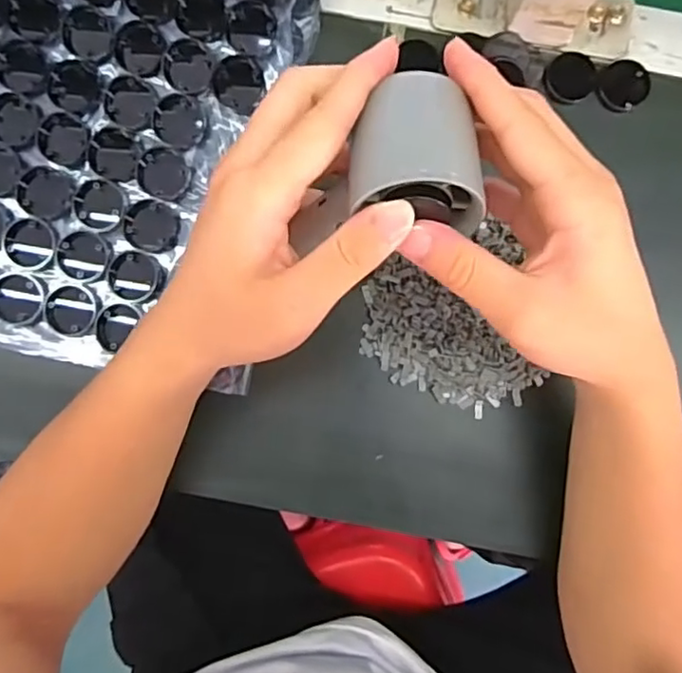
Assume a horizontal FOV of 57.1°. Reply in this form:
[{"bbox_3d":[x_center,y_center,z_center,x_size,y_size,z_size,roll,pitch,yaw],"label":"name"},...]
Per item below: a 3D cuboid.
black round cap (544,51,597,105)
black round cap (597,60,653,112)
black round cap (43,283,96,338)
[{"bbox_3d":[0.142,-0.160,0.388,0.029,0.009,0.028,0,87,-1],"label":"black round cap"},{"bbox_3d":[0.174,-0.154,0.386,0.030,0.007,0.028,0,87,-1],"label":"black round cap"},{"bbox_3d":[-0.160,-0.016,0.374,0.032,0.010,0.030,0,87,-1],"label":"black round cap"}]

